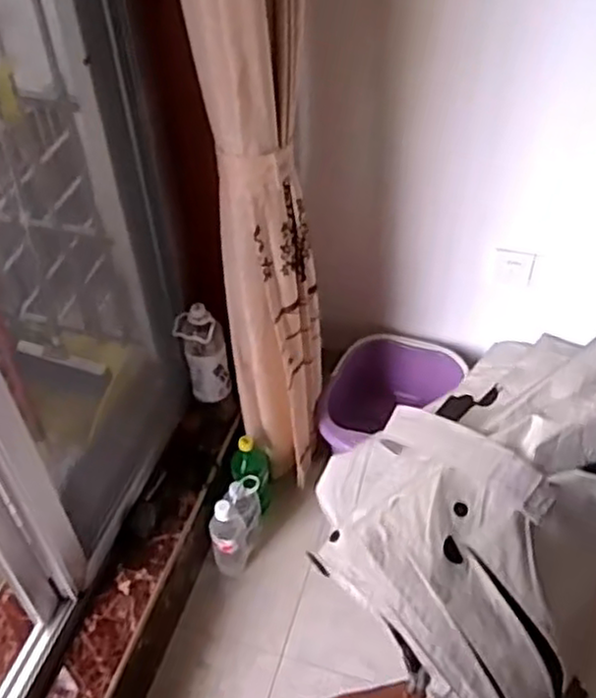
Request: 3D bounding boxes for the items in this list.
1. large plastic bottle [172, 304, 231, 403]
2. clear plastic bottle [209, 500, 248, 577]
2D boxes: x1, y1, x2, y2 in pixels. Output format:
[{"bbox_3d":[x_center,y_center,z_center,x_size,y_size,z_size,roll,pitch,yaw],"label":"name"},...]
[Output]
[{"bbox_3d":[-0.196,0.015,1.500,0.073,0.232,0.091,-33,52,-28],"label":"large plastic bottle"},{"bbox_3d":[-0.145,0.402,1.516,0.076,0.203,0.063,-14,45,-11],"label":"clear plastic bottle"}]

